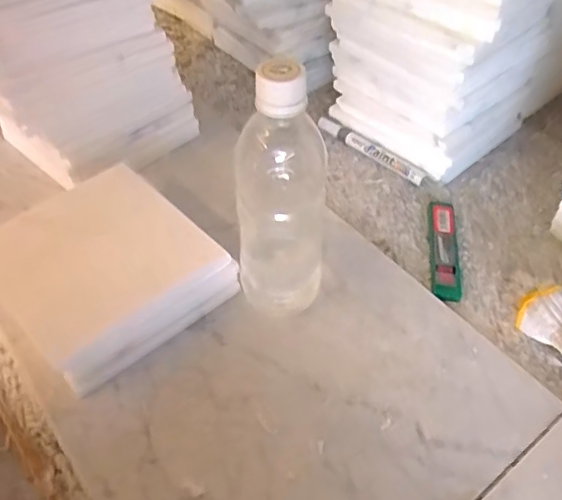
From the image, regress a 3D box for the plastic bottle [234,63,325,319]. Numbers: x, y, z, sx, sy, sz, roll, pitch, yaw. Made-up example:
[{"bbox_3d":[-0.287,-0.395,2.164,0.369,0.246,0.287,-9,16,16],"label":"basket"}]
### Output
[{"bbox_3d":[0.000,-0.032,0.403,0.064,0.207,0.054,-2,49,-2],"label":"plastic bottle"}]

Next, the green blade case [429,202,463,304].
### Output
[{"bbox_3d":[0.150,-0.001,0.518,0.024,0.011,0.114,4,48,6],"label":"green blade case"}]

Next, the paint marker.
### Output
[{"bbox_3d":[0.097,-0.109,0.615,0.141,0.017,0.017,35,58,29],"label":"paint marker"}]

